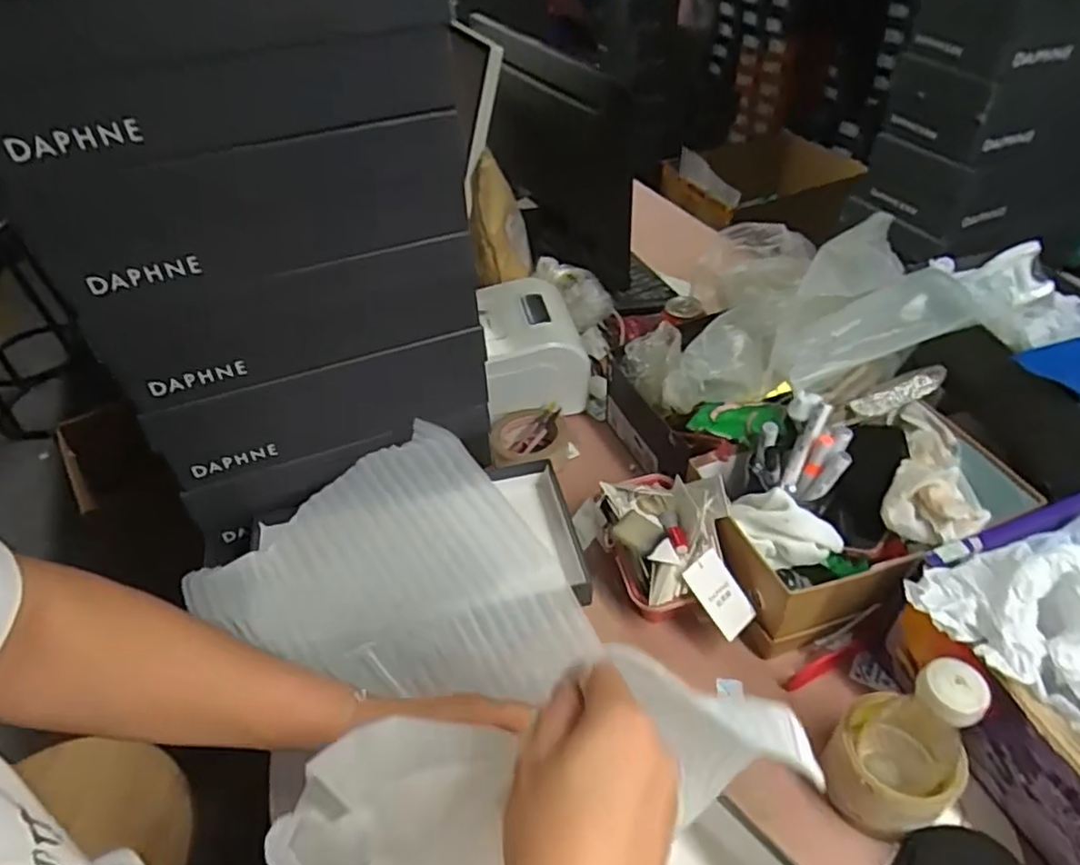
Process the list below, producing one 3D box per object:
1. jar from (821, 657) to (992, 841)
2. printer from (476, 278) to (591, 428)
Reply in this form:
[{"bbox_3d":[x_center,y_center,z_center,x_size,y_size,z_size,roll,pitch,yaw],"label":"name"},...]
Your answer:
[{"bbox_3d":[0.271,0.235,0.495,0.069,0.175,0.085,-26,47,-21],"label":"jar"},{"bbox_3d":[-0.006,-0.108,0.920,0.132,0.135,0.166,-6,43,-2],"label":"printer"}]

